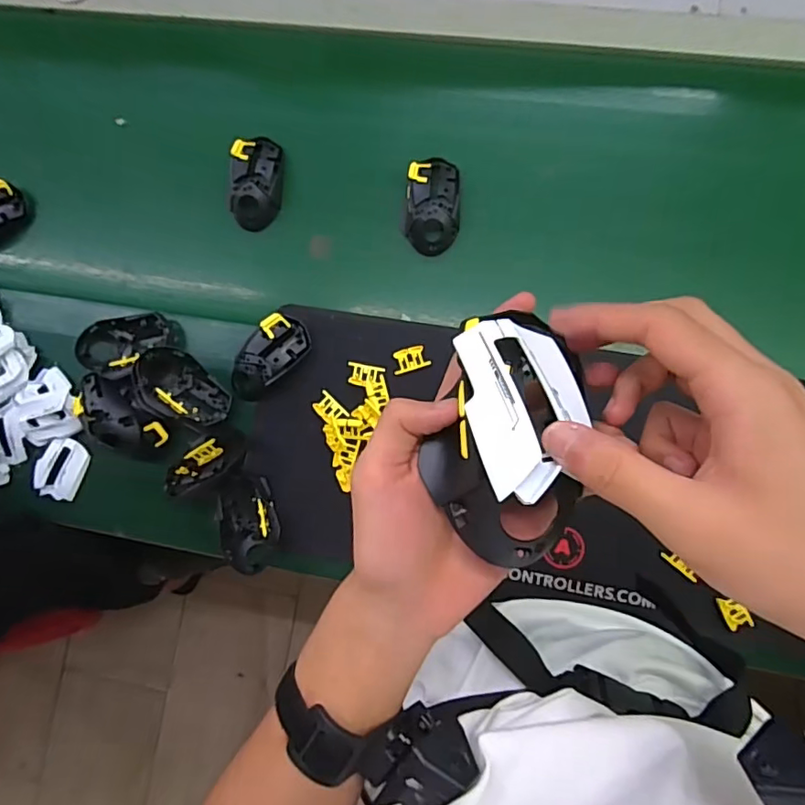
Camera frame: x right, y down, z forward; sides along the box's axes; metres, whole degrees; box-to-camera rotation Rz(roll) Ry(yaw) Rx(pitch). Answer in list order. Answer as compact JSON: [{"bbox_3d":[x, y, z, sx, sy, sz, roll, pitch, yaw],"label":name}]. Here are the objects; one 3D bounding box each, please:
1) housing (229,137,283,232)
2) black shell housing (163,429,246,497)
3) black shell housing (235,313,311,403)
[{"bbox_3d":[-0.191,-0.287,0.709,0.067,0.044,0.118,7,86,6],"label":"housing"},{"bbox_3d":[-0.246,0.071,0.688,0.102,0.035,0.056,-24,84,3],"label":"black shell housing"},{"bbox_3d":[-0.167,-0.055,0.683,0.060,0.026,0.116,41,90,7],"label":"black shell housing"}]

